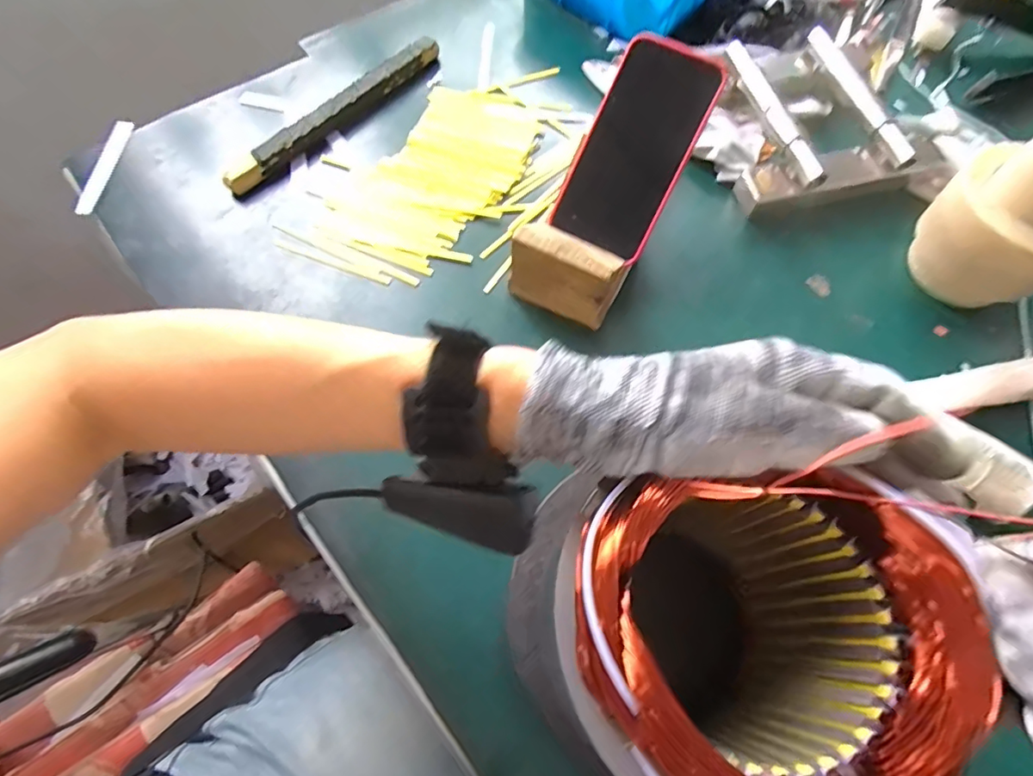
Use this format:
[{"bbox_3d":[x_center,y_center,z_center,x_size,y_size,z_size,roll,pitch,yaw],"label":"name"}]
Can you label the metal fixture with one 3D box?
[{"bbox_3d":[0.285,-0.267,0.523,0.205,0.043,0.188,-17,67,-8],"label":"metal fixture"}]

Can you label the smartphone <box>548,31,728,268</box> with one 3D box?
[{"bbox_3d":[0.096,-0.193,0.428,0.082,0.011,0.162,28,102,11],"label":"smartphone"}]

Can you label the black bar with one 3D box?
[{"bbox_3d":[-0.174,-0.274,0.519,0.026,0.023,0.265,38,71,16],"label":"black bar"}]

